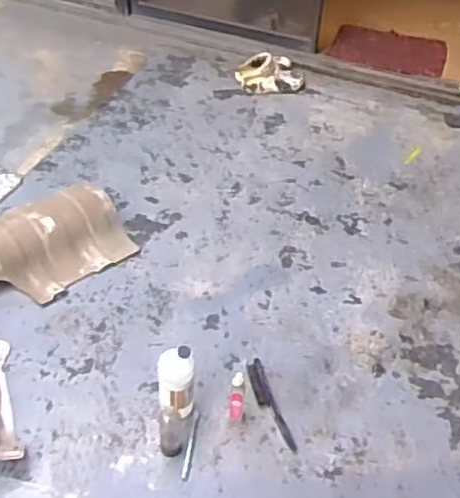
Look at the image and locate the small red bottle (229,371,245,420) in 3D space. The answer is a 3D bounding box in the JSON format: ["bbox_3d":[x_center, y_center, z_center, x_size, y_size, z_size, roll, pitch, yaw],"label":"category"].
[{"bbox_3d":[0.016,0.355,1.638,0.037,0.170,0.037,4,42,0],"label":"small red bottle"}]

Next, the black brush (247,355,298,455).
[{"bbox_3d":[0.098,0.392,1.736,0.050,0.026,0.281,-10,44,-16],"label":"black brush"}]

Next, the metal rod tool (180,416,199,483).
[{"bbox_3d":[-0.094,0.476,1.634,0.021,0.008,0.172,8,42,4],"label":"metal rod tool"}]

